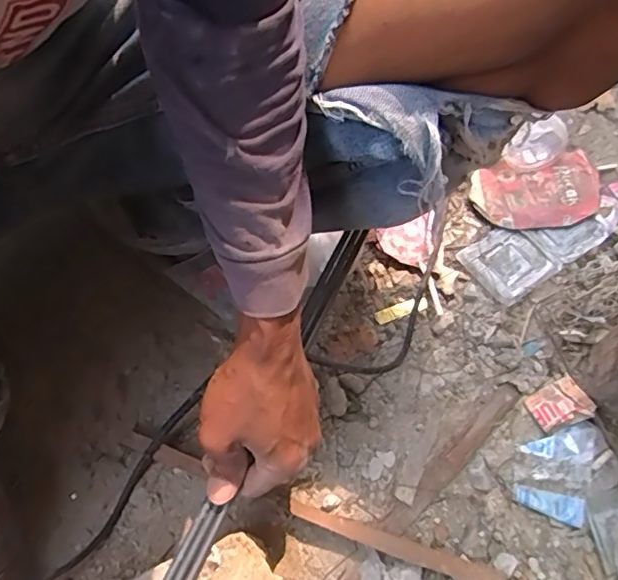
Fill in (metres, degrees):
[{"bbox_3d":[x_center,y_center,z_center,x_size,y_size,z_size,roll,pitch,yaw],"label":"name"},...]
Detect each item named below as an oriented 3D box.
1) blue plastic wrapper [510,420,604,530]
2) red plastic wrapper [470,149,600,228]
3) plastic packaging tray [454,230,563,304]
[{"bbox_3d":[0.233,0.164,0.525,0.068,0.019,0.091,24,70,12],"label":"blue plastic wrapper"},{"bbox_3d":[0.257,-0.110,0.632,0.140,0.022,0.087,-7,67,-1],"label":"red plastic wrapper"},{"bbox_3d":[0.217,-0.031,0.610,0.079,0.009,0.078,-32,65,-13],"label":"plastic packaging tray"}]

